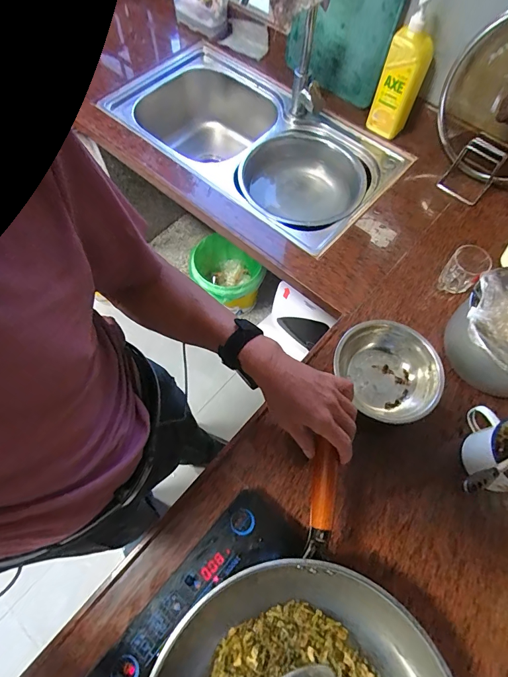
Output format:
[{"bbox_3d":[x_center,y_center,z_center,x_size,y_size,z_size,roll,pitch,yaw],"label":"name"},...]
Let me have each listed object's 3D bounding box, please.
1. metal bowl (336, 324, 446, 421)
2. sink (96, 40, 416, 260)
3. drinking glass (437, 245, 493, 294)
[{"bbox_3d":[0.240,0.056,0.673,0.166,0.059,0.182,0,65,-1],"label":"metal bowl"},{"bbox_3d":[-0.040,-0.525,1.078,0.826,0.218,0.409,39,70,15],"label":"sink"},{"bbox_3d":[0.416,-0.129,0.753,0.075,0.096,0.067,-42,72,-18],"label":"drinking glass"}]

